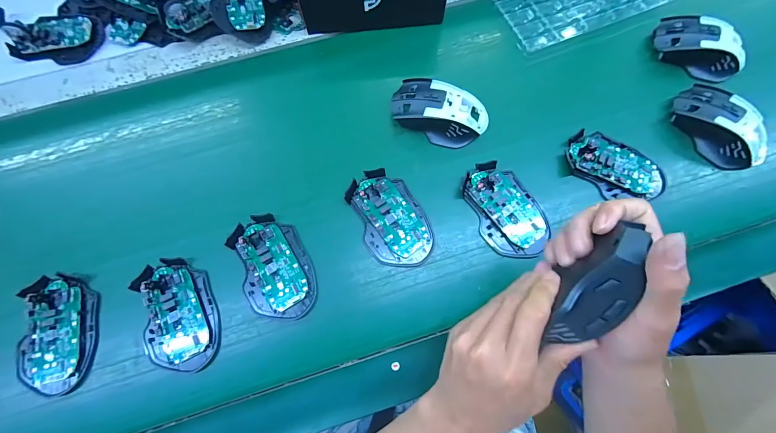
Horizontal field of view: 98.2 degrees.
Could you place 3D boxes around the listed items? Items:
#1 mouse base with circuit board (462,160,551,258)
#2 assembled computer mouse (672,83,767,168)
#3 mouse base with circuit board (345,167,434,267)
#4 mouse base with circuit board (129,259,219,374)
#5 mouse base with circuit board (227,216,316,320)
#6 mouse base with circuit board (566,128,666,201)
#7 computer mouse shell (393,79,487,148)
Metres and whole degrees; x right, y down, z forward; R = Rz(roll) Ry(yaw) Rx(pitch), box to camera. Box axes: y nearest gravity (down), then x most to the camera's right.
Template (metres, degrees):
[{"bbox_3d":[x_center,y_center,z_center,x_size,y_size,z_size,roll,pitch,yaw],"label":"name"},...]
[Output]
[{"bbox_3d":[0.135,-0.009,0.379,0.073,0.014,0.113,-20,75,-5],"label":"mouse base with circuit board"},{"bbox_3d":[0.397,-0.108,0.397,0.058,0.035,0.113,-30,76,-8],"label":"assembled computer mouse"},{"bbox_3d":[0.003,0.002,0.375,0.070,0.014,0.113,-24,75,-6],"label":"mouse base with circuit board"},{"bbox_3d":[-0.217,0.100,0.347,0.069,0.019,0.115,-18,75,-5],"label":"mouse base with circuit board"},{"bbox_3d":[-0.122,0.054,0.359,0.071,0.016,0.112,-27,76,-7],"label":"mouse base with circuit board"},{"bbox_3d":[0.265,-0.058,0.392,0.071,0.015,0.111,-42,78,-11],"label":"mouse base with circuit board"},{"bbox_3d":[0.063,-0.128,0.402,0.118,0.036,0.073,19,75,6],"label":"computer mouse shell"}]

